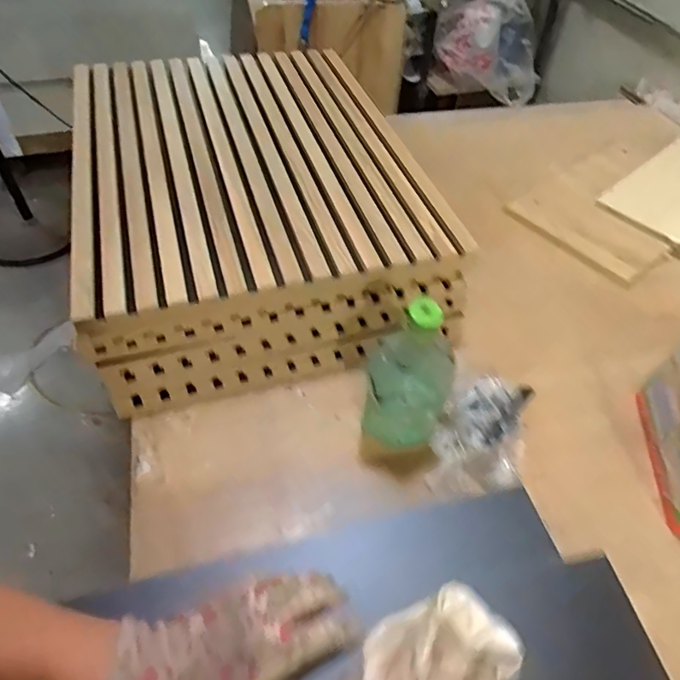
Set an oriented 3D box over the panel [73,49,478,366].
[{"bbox_3d":[-0.147,-0.216,0.736,0.451,0.171,0.543,-15,53,-16],"label":"panel"}]

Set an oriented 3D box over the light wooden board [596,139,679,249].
[{"bbox_3d":[0.622,-0.274,0.928,0.356,0.017,0.163,-34,60,-27],"label":"light wooden board"}]

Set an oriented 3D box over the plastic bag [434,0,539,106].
[{"bbox_3d":[0.390,-0.762,1.335,0.284,0.238,0.109,8,50,3],"label":"plastic bag"}]

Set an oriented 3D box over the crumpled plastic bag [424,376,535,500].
[{"bbox_3d":[0.158,0.105,0.576,0.100,0.059,0.133,12,51,6],"label":"crumpled plastic bag"}]

